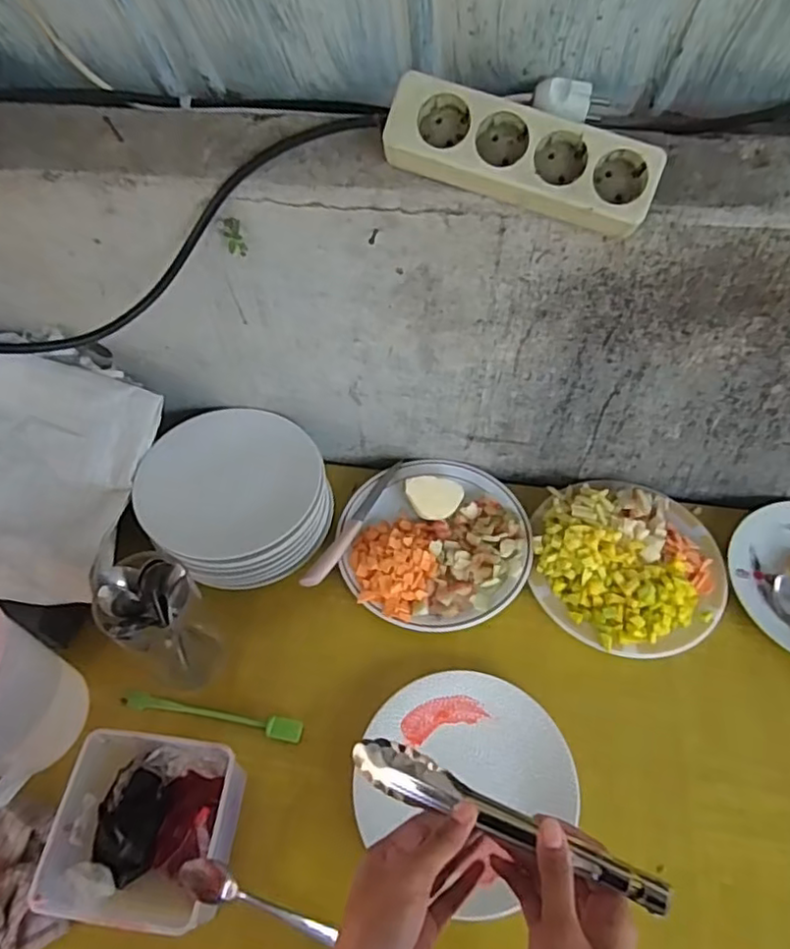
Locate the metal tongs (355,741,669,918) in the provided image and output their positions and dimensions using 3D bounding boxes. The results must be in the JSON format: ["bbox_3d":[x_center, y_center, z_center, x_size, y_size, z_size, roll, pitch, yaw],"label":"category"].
[{"bbox_3d":[0.066,0.220,0.403,0.205,0.017,0.029,15,55,21],"label":"metal tongs"}]

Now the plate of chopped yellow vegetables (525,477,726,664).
[{"bbox_3d":[0.265,0.095,0.711,0.211,0.040,0.208,-1,57,1],"label":"plate of chopped yellow vegetables"}]

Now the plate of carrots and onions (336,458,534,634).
[{"bbox_3d":[0.049,0.066,0.726,0.213,0.047,0.216,-1,57,1],"label":"plate of carrots and onions"}]

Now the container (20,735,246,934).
[{"bbox_3d":[-0.210,0.304,0.543,0.137,0.079,0.141,7,57,6],"label":"container"}]

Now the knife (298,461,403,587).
[{"bbox_3d":[-0.044,0.056,0.748,0.022,0.007,0.199,28,62,18],"label":"knife"}]

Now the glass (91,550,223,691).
[{"bbox_3d":[-0.225,0.145,0.609,0.081,0.158,0.076,37,65,23],"label":"glass"}]

